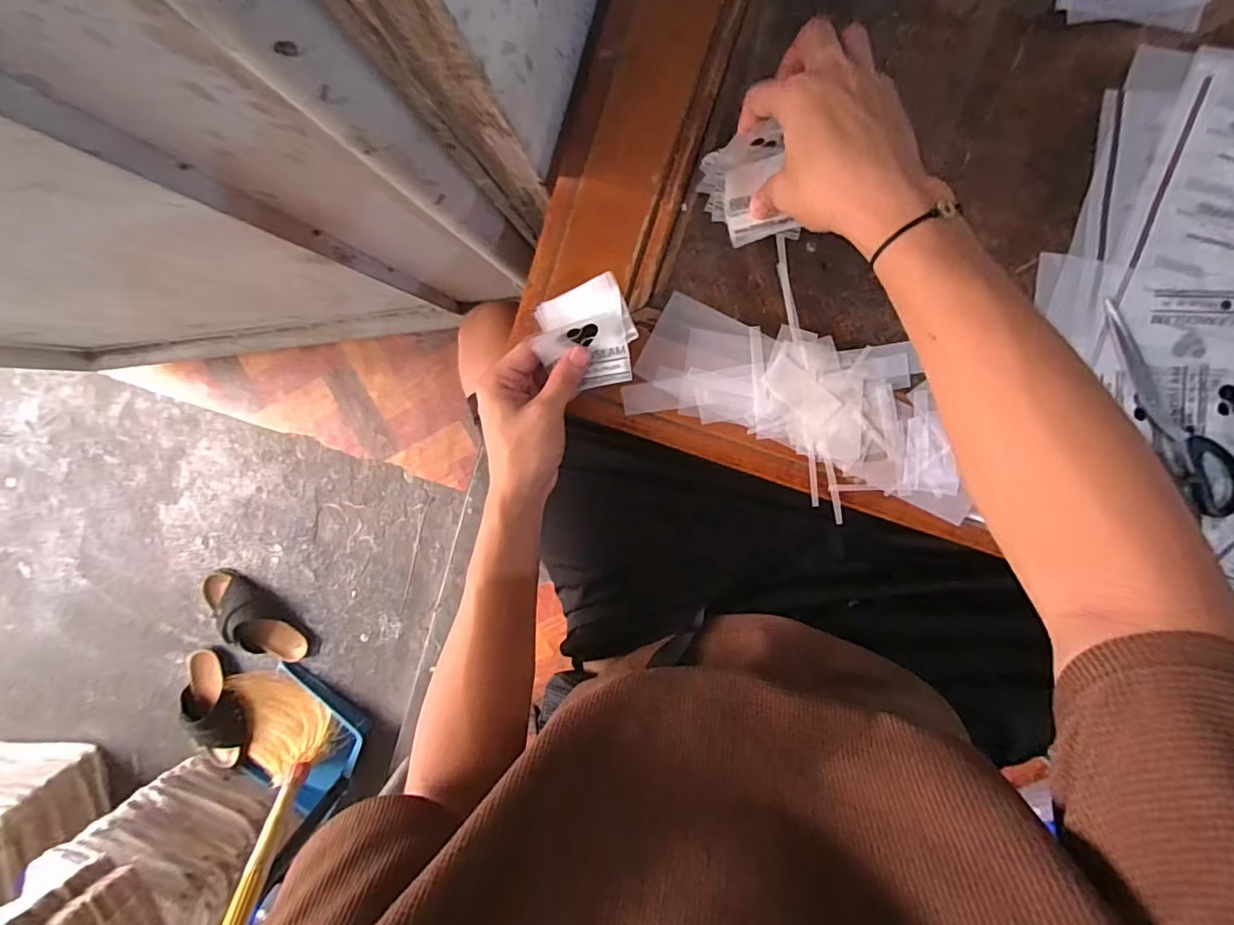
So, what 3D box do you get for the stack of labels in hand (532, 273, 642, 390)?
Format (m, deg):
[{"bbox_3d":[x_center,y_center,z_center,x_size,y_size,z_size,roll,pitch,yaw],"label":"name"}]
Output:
[{"bbox_3d":[-0.022,-0.095,0.409,0.070,0.018,0.077,-20,94,8],"label":"stack of labels in hand"}]

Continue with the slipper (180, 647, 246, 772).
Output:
[{"bbox_3d":[-0.916,0.559,1.242,0.139,0.065,0.265,-15,95,7],"label":"slipper"}]

